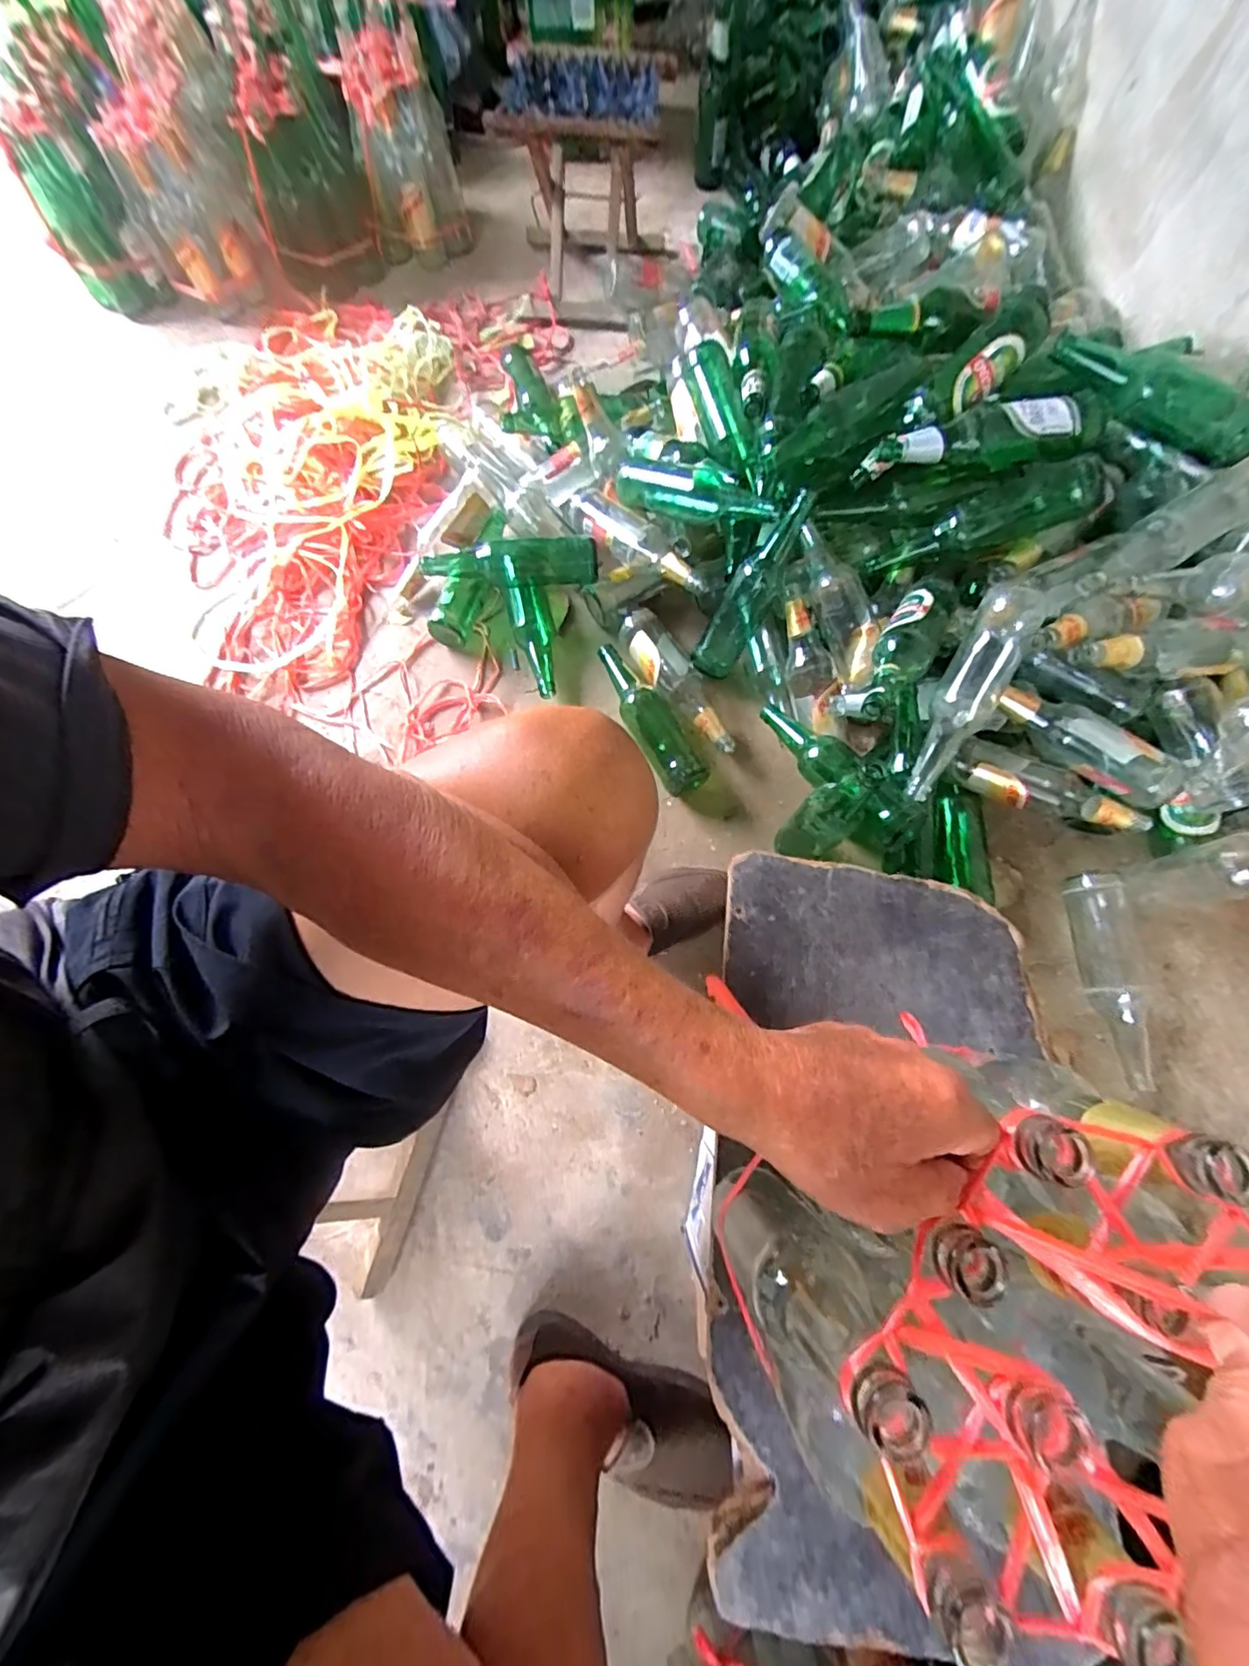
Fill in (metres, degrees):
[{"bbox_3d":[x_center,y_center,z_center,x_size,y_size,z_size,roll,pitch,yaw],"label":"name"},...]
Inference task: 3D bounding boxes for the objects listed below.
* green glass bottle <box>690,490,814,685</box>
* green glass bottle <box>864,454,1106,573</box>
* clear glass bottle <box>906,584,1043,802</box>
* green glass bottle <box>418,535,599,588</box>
[{"bbox_3d":[0.181,-0.345,0.805,0.062,0.260,0.060,40,39,13],"label":"green glass bottle"},{"bbox_3d":[0.464,-0.412,0.753,0.265,0.062,0.067,-14,70,22],"label":"green glass bottle"},{"bbox_3d":[0.418,-0.164,0.698,0.071,0.063,0.268,27,93,10],"label":"clear glass bottle"},{"bbox_3d":[-0.174,-0.417,0.875,0.266,0.063,0.059,-3,71,1],"label":"green glass bottle"}]

